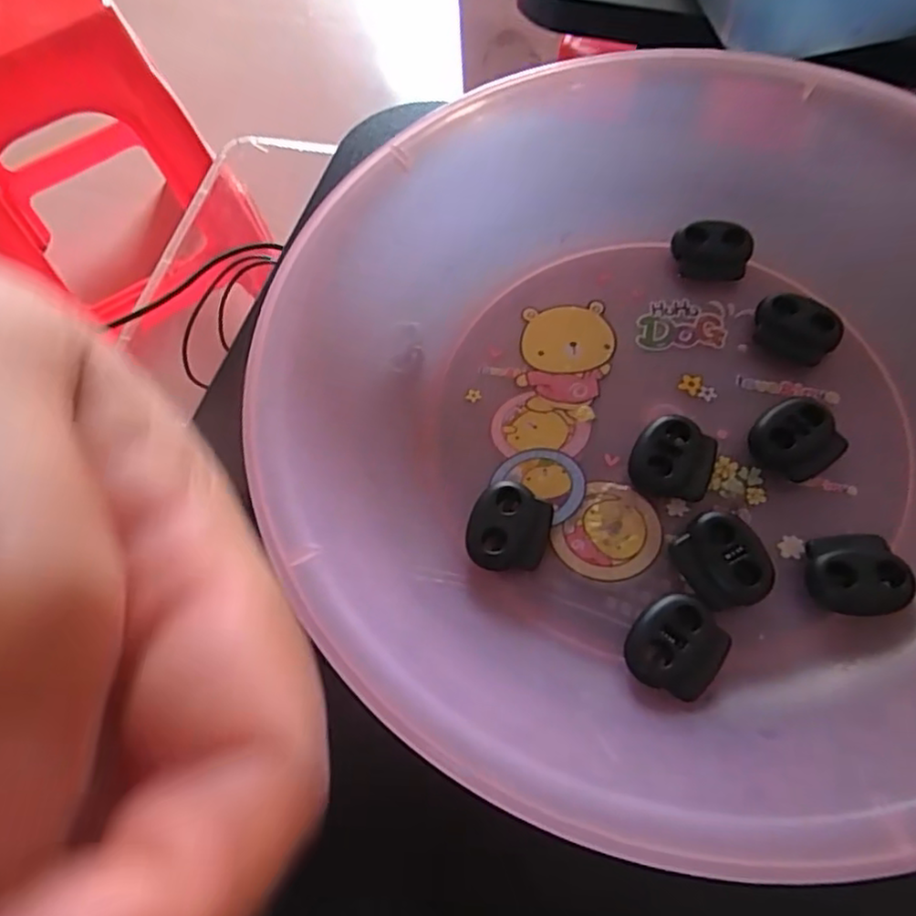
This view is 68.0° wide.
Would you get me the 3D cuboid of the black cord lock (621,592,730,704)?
[{"bbox_3d":[0.047,0.041,0.148,0.018,0.008,0.020,33,70,16],"label":"black cord lock"}]

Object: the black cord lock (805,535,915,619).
[{"bbox_3d":[0.089,0.026,0.151,0.019,0.008,0.018,-3,64,1],"label":"black cord lock"}]

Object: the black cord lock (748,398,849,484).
[{"bbox_3d":[0.082,-0.004,0.166,0.019,0.009,0.018,-34,68,-13],"label":"black cord lock"}]

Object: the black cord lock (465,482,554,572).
[{"bbox_3d":[0.012,0.017,0.162,0.018,0.006,0.020,16,66,10],"label":"black cord lock"}]

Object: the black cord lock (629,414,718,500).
[{"bbox_3d":[0.052,0.000,0.165,0.018,0.008,0.020,22,67,12],"label":"black cord lock"}]

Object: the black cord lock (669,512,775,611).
[{"bbox_3d":[0.060,0.024,0.154,0.017,0.008,0.021,-23,66,-9],"label":"black cord lock"}]

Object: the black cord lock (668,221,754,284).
[{"bbox_3d":[0.072,-0.059,0.194,0.021,0.008,0.016,9,65,9],"label":"black cord lock"}]

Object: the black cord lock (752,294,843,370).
[{"bbox_3d":[0.089,-0.033,0.180,0.021,0.009,0.015,20,67,14],"label":"black cord lock"}]

